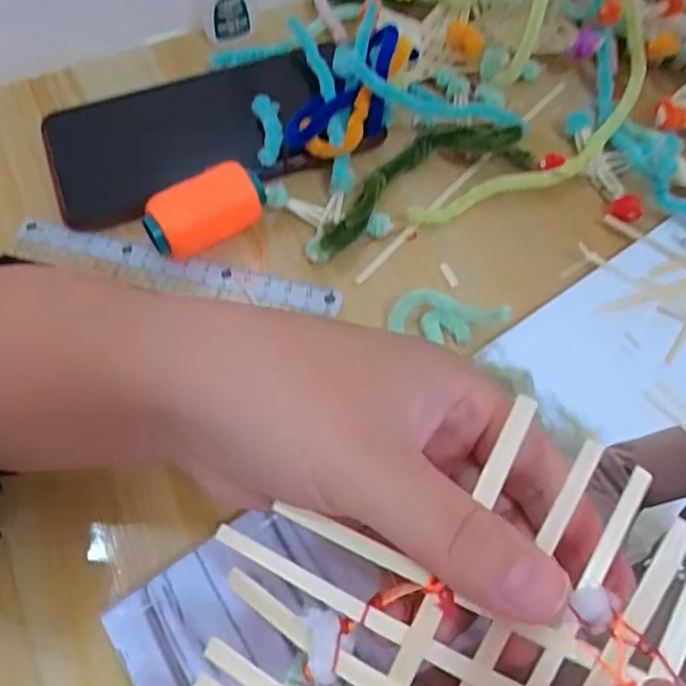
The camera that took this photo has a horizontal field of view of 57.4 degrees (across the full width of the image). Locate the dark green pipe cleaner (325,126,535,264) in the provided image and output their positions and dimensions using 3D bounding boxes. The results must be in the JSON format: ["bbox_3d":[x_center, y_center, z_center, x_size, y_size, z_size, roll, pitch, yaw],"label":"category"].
[{"bbox_3d":[0.033,-0.084,0.302,0.116,0.026,0.040,-26,64,-13],"label":"dark green pipe cleaner"}]

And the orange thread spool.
[{"bbox_3d":[-0.061,-0.060,0.289,0.056,0.028,0.024,-30,65,-15],"label":"orange thread spool"}]

